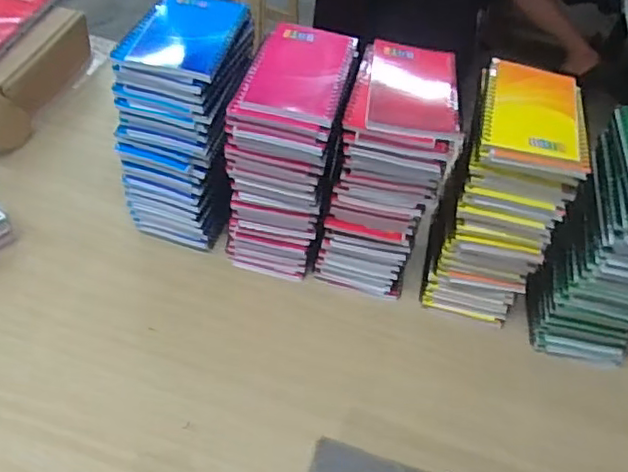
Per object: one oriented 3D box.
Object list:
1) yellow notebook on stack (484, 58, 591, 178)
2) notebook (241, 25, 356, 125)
[{"bbox_3d":[0.198,-0.112,0.566,0.091,0.015,0.141,12,47,3],"label":"yellow notebook on stack"},{"bbox_3d":[-0.009,-0.154,0.574,0.081,0.008,0.138,13,48,4],"label":"notebook"}]

